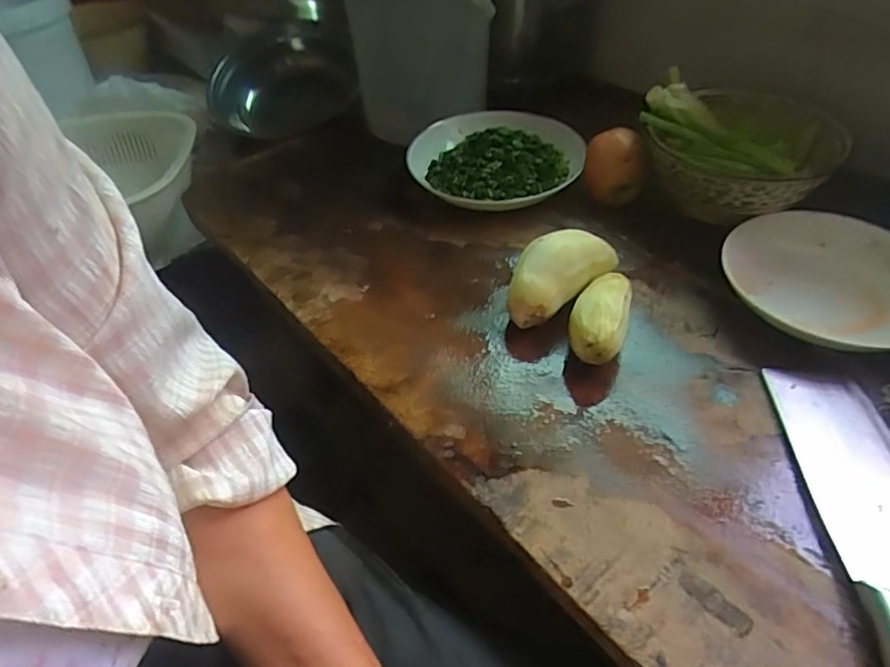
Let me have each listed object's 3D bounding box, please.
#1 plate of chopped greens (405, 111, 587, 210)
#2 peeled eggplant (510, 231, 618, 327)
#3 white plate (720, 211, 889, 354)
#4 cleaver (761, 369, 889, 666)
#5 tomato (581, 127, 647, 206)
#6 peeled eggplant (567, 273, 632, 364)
[{"bbox_3d":[0.057,-0.207,0.664,0.198,0.049,0.185,-2,45,2],"label":"plate of chopped greens"},{"bbox_3d":[0.100,-0.052,0.511,0.120,0.062,0.053,-31,52,-25],"label":"peeled eggplant"},{"bbox_3d":[0.337,-0.048,0.501,0.171,0.033,0.167,-2,45,2],"label":"white plate"},{"bbox_3d":[0.277,0.124,0.347,0.073,0.025,0.277,3,45,6],"label":"cleaver"},{"bbox_3d":[0.182,-0.176,0.617,0.059,0.066,0.064,4,46,7],"label":"tomato"},{"bbox_3d":[0.131,-0.012,0.477,0.046,0.048,0.097,17,49,19],"label":"peeled eggplant"}]

